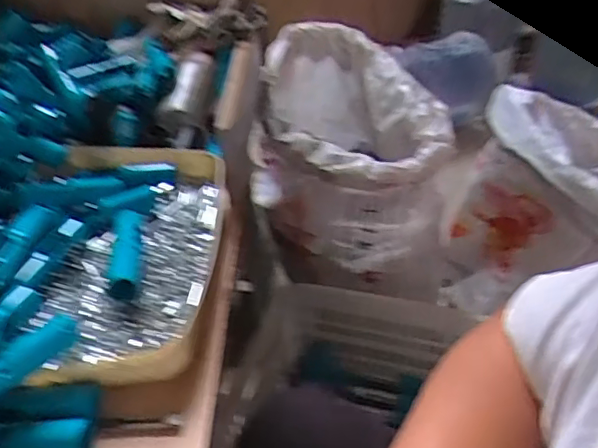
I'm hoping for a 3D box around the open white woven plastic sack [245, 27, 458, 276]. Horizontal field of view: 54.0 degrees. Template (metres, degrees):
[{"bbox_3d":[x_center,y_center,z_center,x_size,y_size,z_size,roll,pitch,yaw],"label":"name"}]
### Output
[{"bbox_3d":[0.073,-0.121,1.150,0.306,0.386,0.478,-11,39,-8],"label":"open white woven plastic sack"}]

